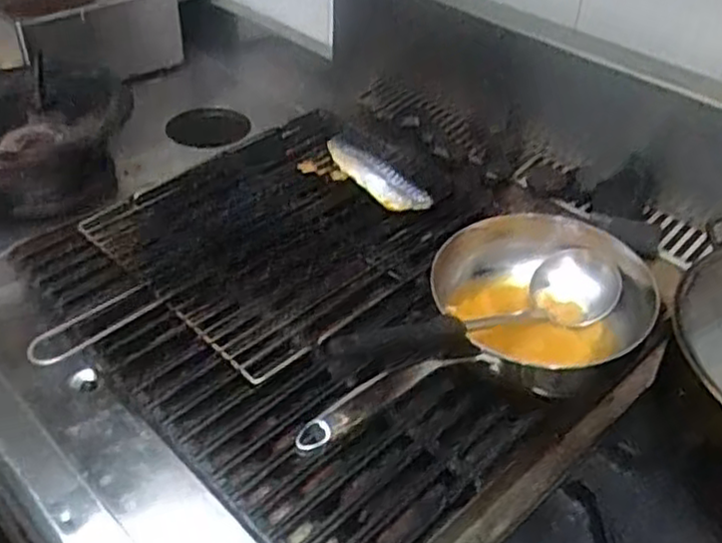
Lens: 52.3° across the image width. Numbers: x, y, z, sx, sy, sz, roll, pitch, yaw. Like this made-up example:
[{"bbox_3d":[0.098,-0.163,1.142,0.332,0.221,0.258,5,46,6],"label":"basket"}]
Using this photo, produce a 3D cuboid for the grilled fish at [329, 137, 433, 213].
[{"bbox_3d":[0.012,-0.120,0.902,0.050,0.022,0.162,-28,49,-31],"label":"grilled fish"}]

